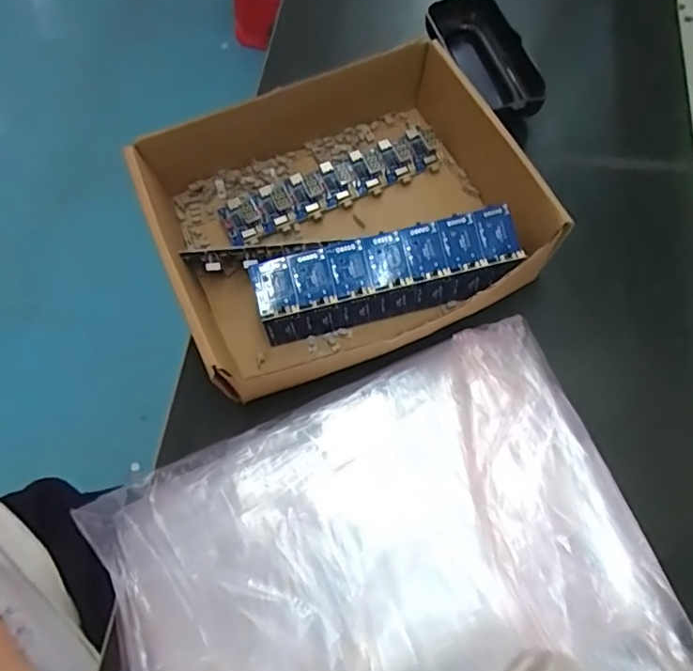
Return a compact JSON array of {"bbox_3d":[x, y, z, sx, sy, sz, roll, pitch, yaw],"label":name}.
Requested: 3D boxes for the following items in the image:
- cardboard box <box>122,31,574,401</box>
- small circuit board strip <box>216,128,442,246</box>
[{"bbox_3d":[0.005,-0.071,0.323,0.221,0.051,0.165,-21,70,-9],"label":"cardboard box"},{"bbox_3d":[-0.009,-0.097,0.354,0.145,0.012,0.035,-24,70,-12],"label":"small circuit board strip"}]

